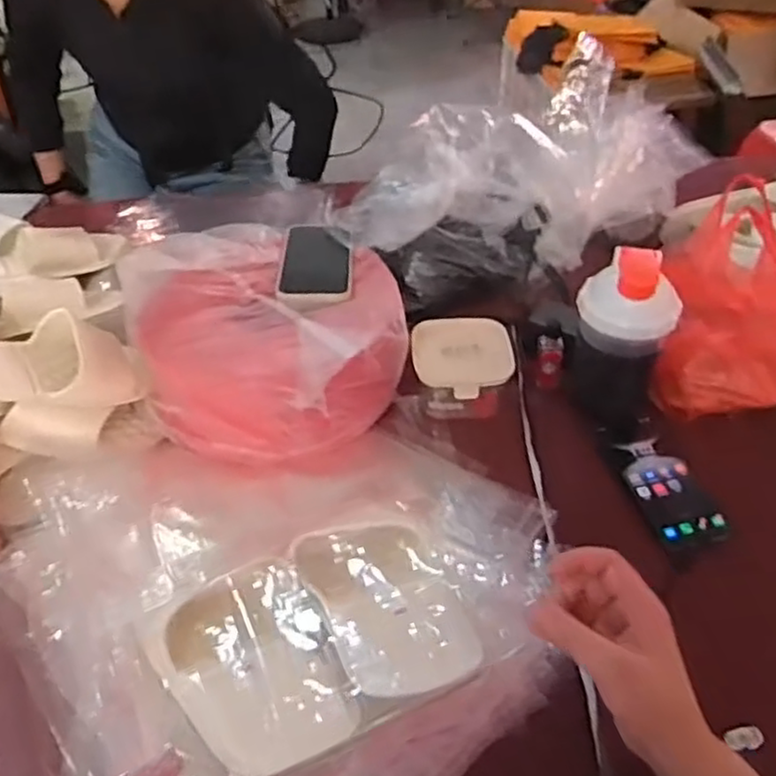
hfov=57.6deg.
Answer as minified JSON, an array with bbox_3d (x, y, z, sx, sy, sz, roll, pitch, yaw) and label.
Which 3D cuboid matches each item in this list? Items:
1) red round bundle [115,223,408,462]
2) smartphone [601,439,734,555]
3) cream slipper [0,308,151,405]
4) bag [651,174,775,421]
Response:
[{"bbox_3d":[-0.127,-0.058,0.780,0.274,0.133,0.291,0,43,0],"label":"red round bundle"},{"bbox_3d":[0.282,0.102,0.712,0.073,0.012,0.138,-7,43,-7],"label":"smartphone"},{"bbox_3d":[-0.350,-0.031,0.708,0.205,0.066,0.093,-3,35,-43],"label":"cream slipper"},{"bbox_3d":[0.387,-0.090,0.782,0.163,0.191,0.149,2,43,3],"label":"bag"}]

